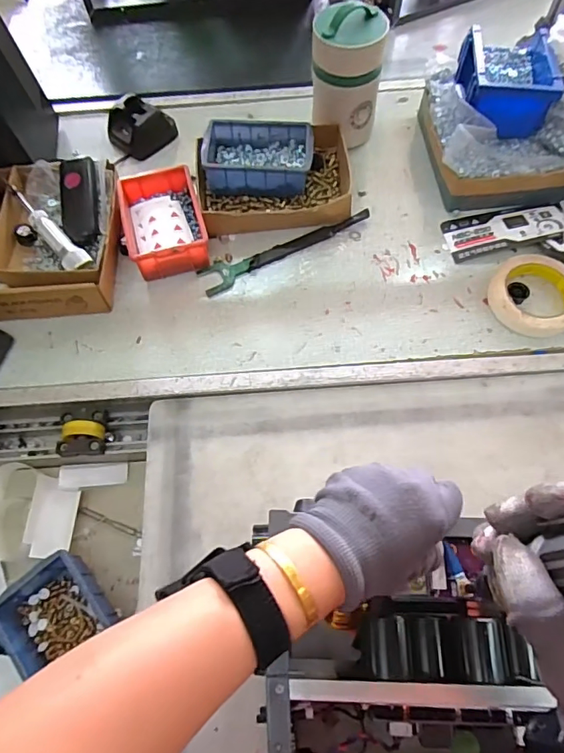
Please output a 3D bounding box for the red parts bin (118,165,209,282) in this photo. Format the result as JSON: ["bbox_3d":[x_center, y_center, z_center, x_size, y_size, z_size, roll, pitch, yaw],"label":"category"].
[{"bbox_3d":[-0.158,-0.208,0.648,0.098,0.051,0.159,-15,66,-5],"label":"red parts bin"}]

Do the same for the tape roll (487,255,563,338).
[{"bbox_3d":[0.306,-0.098,0.586,0.103,0.033,0.104,-1,65,2],"label":"tape roll"}]

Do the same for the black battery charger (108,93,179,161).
[{"bbox_3d":[-0.217,-0.378,0.738,0.084,0.043,0.089,40,72,18],"label":"black battery charger"}]

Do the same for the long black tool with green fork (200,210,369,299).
[{"bbox_3d":[0.005,-0.171,0.646,0.238,0.011,0.039,-25,67,-9],"label":"long black tool with green fork"}]

